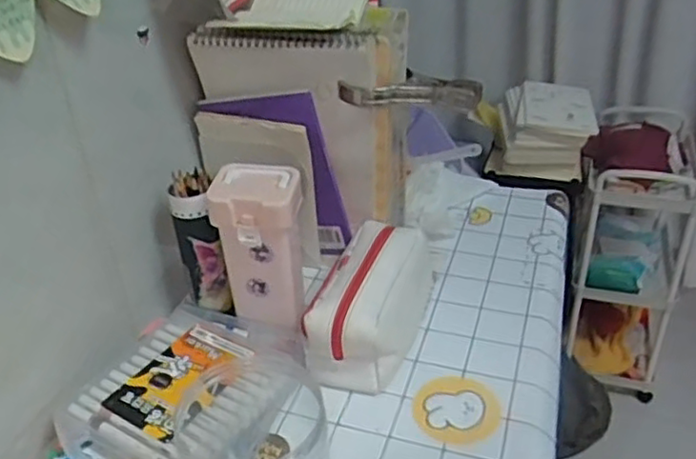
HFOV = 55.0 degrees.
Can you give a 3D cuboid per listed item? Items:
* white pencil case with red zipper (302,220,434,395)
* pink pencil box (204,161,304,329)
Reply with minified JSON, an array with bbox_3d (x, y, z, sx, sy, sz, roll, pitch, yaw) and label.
[{"bbox_3d":[0.030,0.066,0.694,0.088,0.093,0.203,10,34,17],"label":"white pencil case with red zipper"},{"bbox_3d":[-0.084,0.020,0.673,0.084,0.158,0.067,4,33,9],"label":"pink pencil box"}]

